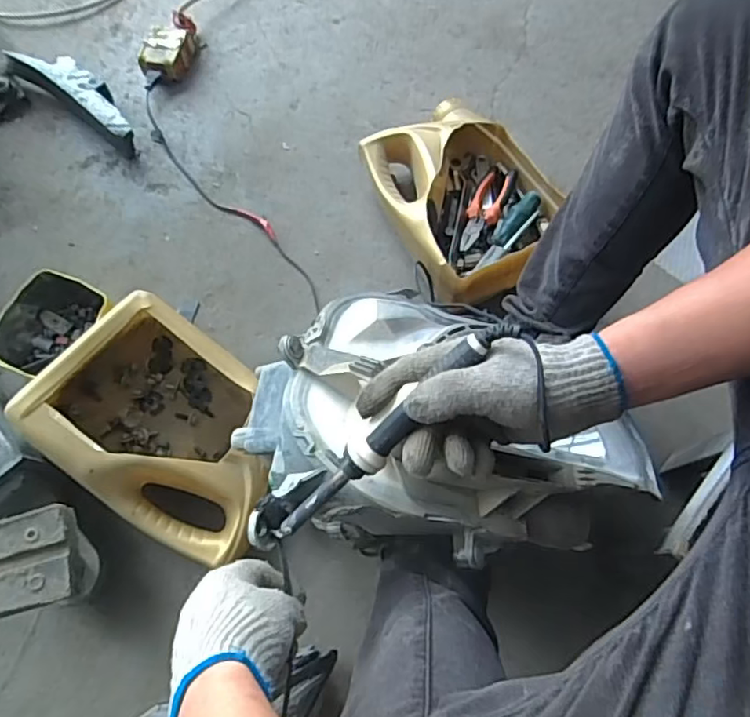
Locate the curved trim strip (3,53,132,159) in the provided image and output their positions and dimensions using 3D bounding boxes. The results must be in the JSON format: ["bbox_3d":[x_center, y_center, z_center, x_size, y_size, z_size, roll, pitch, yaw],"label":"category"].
[{"bbox_3d":[-0.478,-0.426,0.952,0.285,0.056,0.069,34,72,14],"label":"curved trim strip"}]

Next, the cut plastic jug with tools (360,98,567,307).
[{"bbox_3d":[0.124,-0.223,0.835,0.224,0.093,0.284,-25,69,-9],"label":"cut plastic jug with tools"}]

